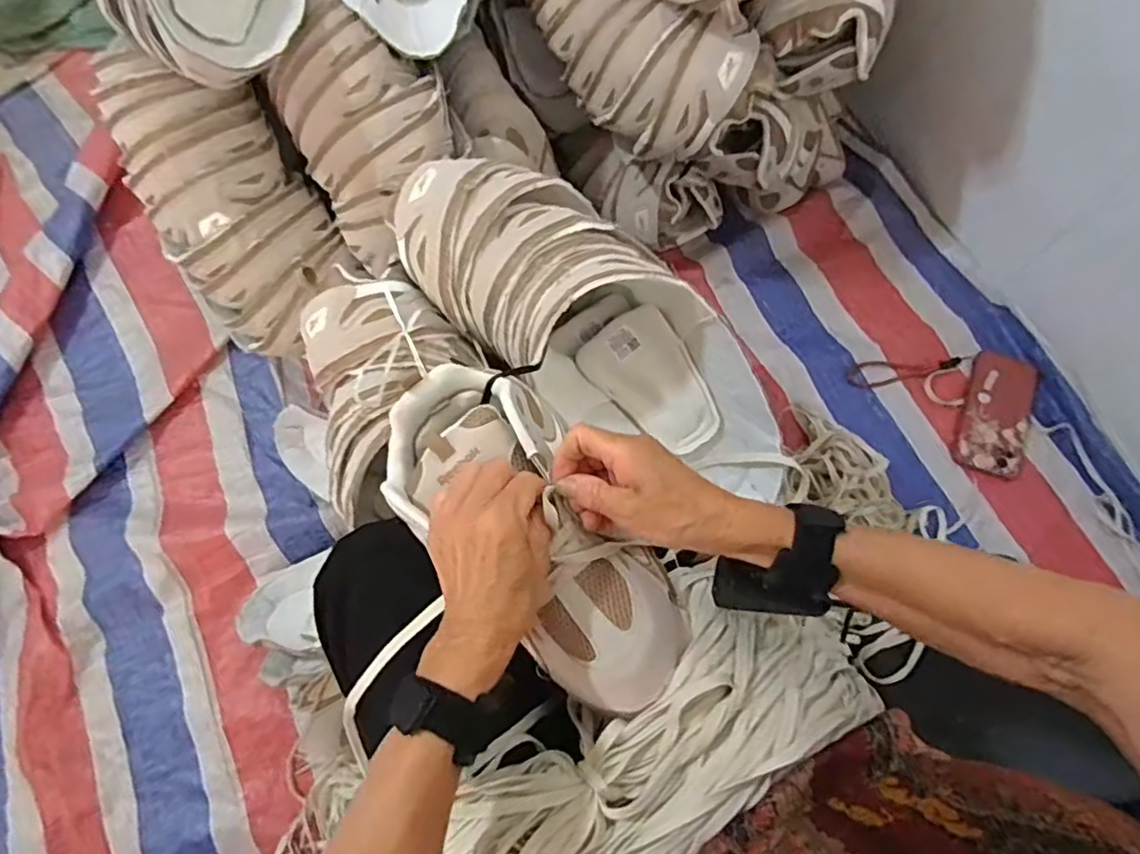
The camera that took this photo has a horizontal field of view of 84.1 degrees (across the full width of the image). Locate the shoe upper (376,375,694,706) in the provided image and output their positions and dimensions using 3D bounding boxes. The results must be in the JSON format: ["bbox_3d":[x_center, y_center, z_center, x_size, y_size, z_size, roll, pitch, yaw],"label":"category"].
[{"bbox_3d":[-0.027,0.066,0.422,0.119,0.060,0.259,-37,75,-10],"label":"shoe upper"}]

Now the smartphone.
[{"bbox_3d":[0.546,-0.019,0.807,0.075,0.010,0.165,21,74,7],"label":"smartphone"}]

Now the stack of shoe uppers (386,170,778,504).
[{"bbox_3d":[0.030,-0.087,0.535,0.411,0.137,0.178,38,76,-4],"label":"stack of shoe uppers"}]

